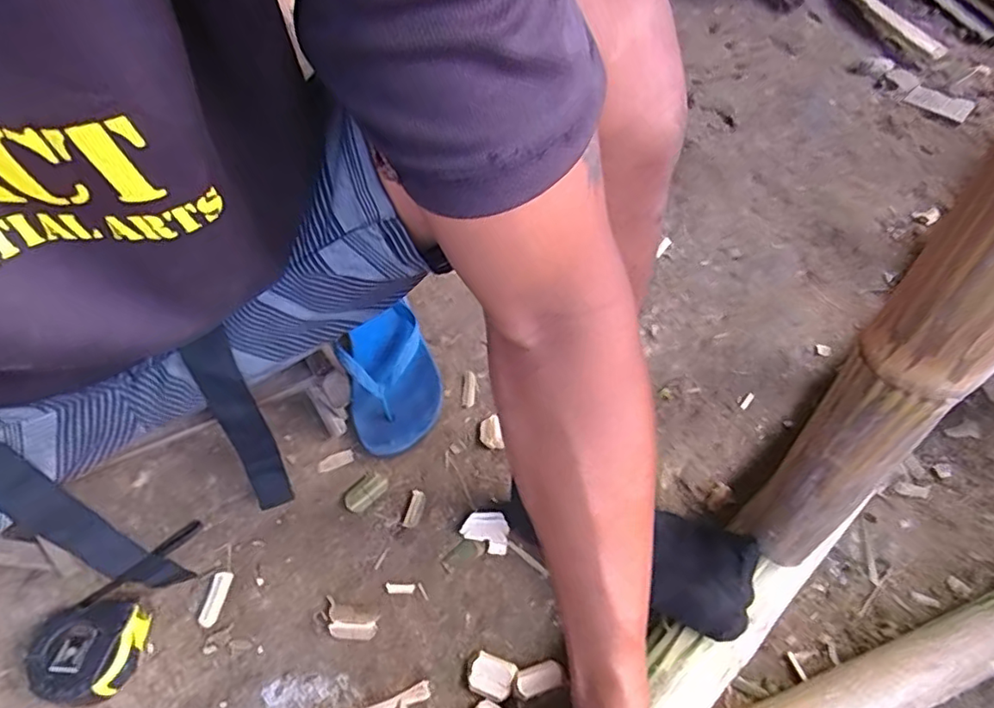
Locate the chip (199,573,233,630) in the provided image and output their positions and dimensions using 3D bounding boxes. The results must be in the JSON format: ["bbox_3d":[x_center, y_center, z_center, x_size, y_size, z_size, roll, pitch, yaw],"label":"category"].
[{"bbox_3d":[-0.259,0.225,0.540,0.017,0.006,0.048,2,55,4],"label":"chip"}]

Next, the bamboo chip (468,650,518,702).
[{"bbox_3d":[-0.006,0.278,0.508,0.042,0.006,0.032,16,57,13],"label":"bamboo chip"}]

